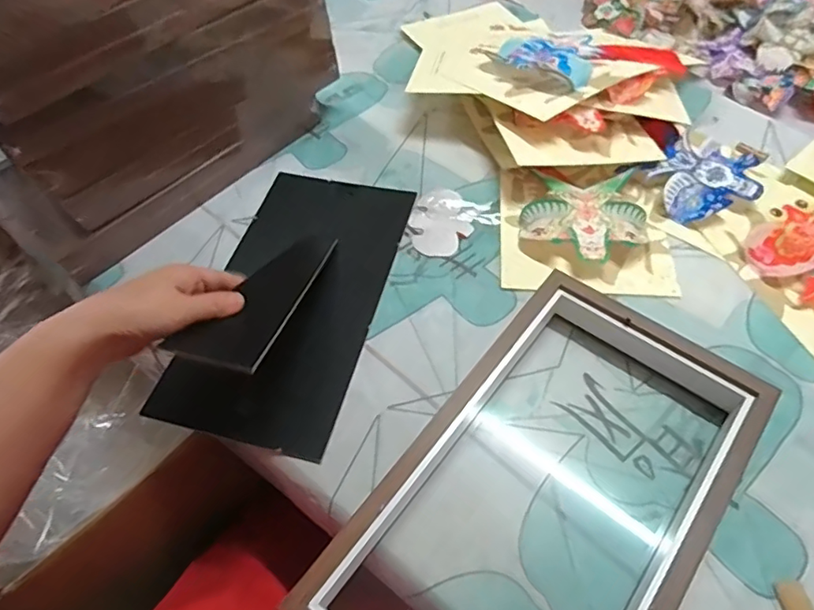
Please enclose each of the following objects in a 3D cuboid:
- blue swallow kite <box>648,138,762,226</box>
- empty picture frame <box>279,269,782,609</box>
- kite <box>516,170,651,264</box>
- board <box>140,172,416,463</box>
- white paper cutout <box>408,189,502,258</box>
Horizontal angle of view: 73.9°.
[{"bbox_3d":[0.327,-0.135,0.593,0.102,0.021,0.111,29,62,22],"label":"blue swallow kite"},{"bbox_3d":[0.105,0.143,0.403,0.198,0.051,0.351,33,65,23],"label":"empty picture frame"},{"bbox_3d":[0.190,-0.098,0.573,0.121,0.022,0.130,18,59,16],"label":"kite"},{"bbox_3d":[-0.112,-0.033,0.530,0.170,0.094,0.319,8,49,10],"label":"board"},{"bbox_3d":[0.042,-0.094,0.594,0.096,0.006,0.081,-34,60,-18],"label":"white paper cutout"}]

